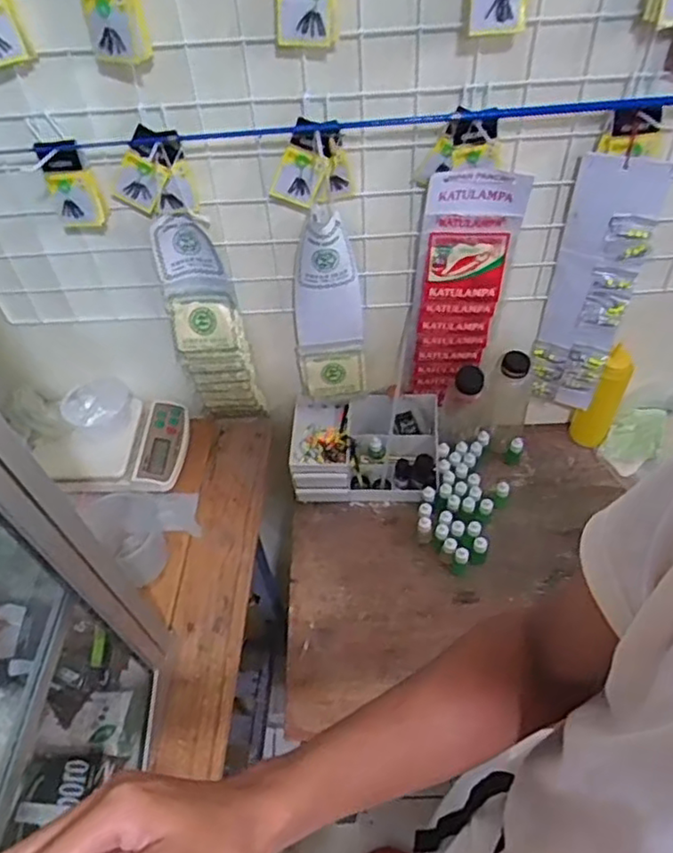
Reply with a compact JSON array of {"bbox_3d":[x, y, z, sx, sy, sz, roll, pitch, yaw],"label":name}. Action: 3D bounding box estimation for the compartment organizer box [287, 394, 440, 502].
[{"bbox_3d":[0.046,0.041,1.053,0.231,0.118,0.140,1,51,4],"label":"compartment organizer box"}]

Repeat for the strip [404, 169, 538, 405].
[{"bbox_3d":[0.165,-0.169,0.882,0.111,0.367,0.021,4,51,7],"label":"strip"}]

